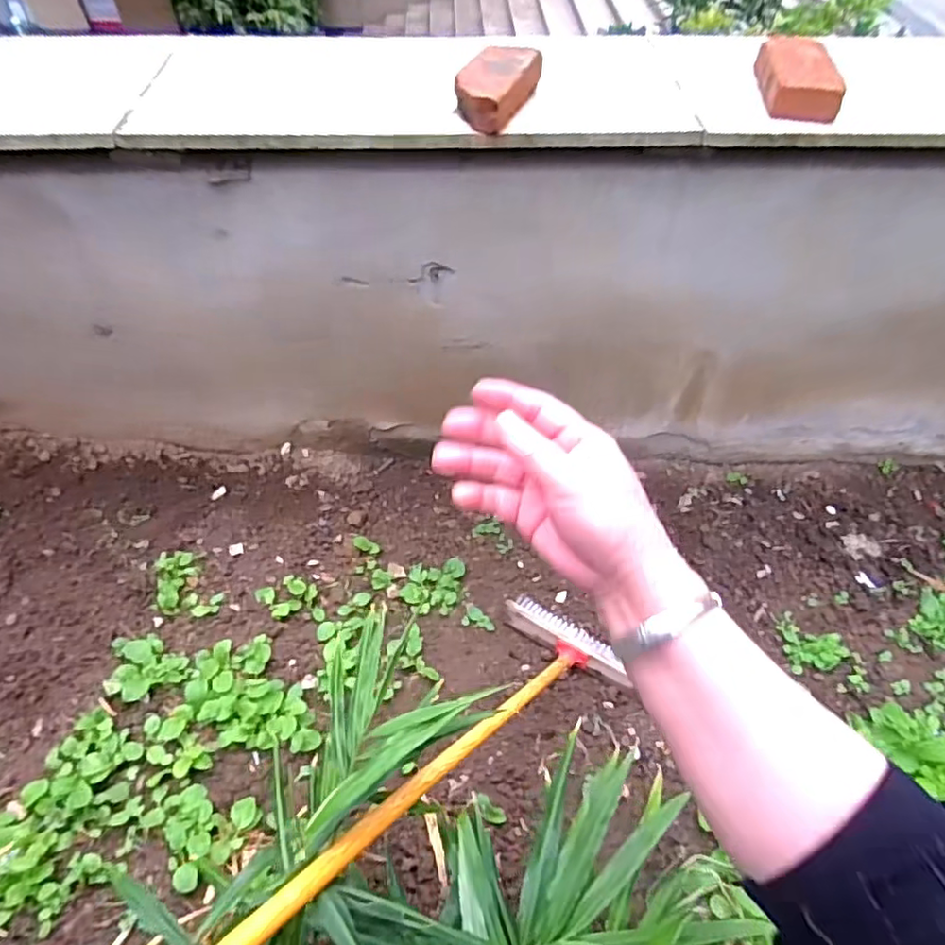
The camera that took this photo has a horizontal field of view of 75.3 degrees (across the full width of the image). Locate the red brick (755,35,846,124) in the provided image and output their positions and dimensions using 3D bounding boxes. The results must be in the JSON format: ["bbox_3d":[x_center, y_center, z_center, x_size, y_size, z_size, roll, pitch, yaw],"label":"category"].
[{"bbox_3d":[0.572,-0.700,1.089,0.120,0.067,0.243,12,49,5],"label":"red brick"}]

